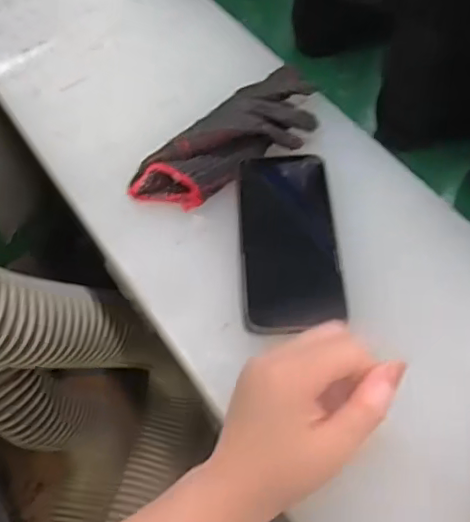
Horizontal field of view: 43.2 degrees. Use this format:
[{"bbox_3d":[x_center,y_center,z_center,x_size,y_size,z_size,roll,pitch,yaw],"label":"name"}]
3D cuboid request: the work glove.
[{"bbox_3d":[0.006,-0.108,0.511,0.075,0.027,0.197,37,67,24],"label":"work glove"}]

